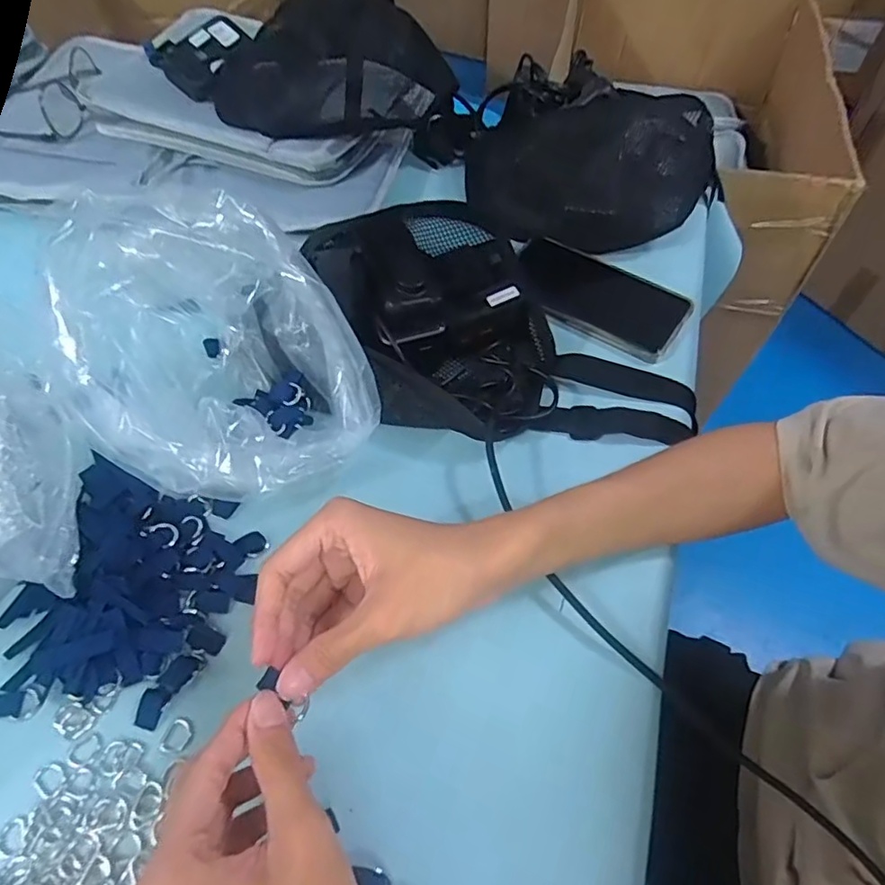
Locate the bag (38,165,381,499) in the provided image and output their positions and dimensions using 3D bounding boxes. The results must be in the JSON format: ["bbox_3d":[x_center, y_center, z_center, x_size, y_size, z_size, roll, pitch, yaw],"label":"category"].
[{"bbox_3d":[-0.169,-0.061,0.409,0.175,0.117,0.225,-35,63,-19],"label":"bag"}]

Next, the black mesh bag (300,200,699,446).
[{"bbox_3d":[0.041,-0.077,0.434,0.277,0.105,0.180,37,65,23],"label":"black mesh bag"}]

